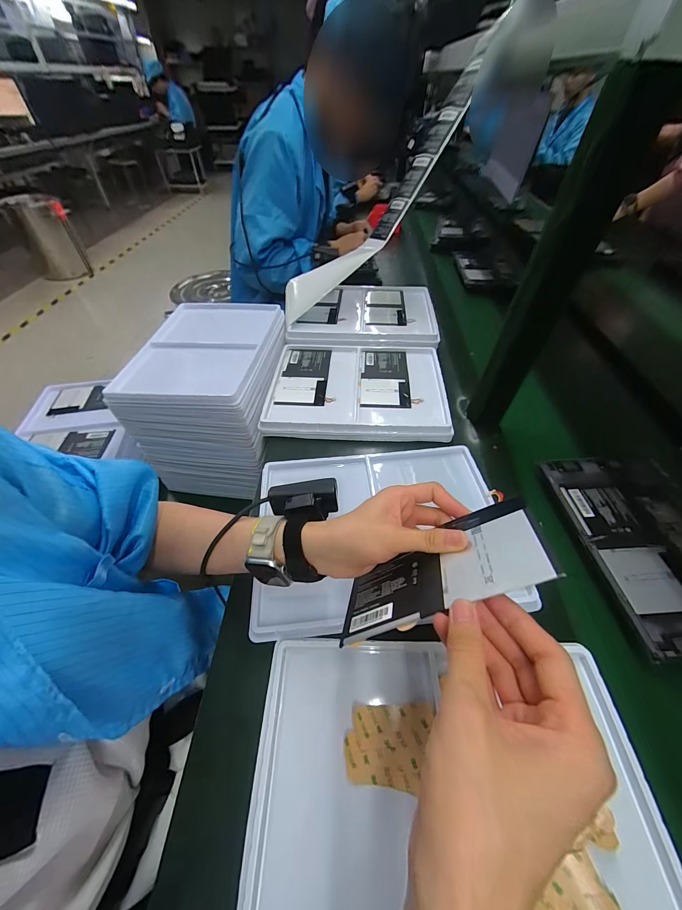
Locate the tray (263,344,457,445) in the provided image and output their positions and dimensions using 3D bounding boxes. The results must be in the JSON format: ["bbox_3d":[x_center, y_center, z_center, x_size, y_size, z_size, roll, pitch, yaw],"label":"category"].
[{"bbox_3d":[0.031,-0.135,0.605,0.318,0.024,0.252,6,50,5],"label":"tray"}]

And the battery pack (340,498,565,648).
[{"bbox_3d":[0.074,0.094,0.264,0.167,0.005,0.087,-32,15,23],"label":"battery pack"}]

